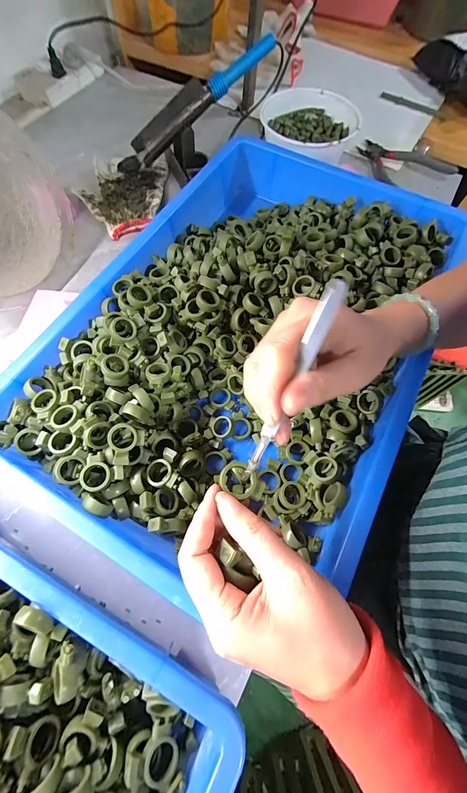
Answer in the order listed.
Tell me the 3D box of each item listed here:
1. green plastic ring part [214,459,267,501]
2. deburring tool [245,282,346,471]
[{"bbox_3d":[0.006,0.061,0.212,0.034,0.007,0.023,32,70,11],"label":"green plastic ring part"},{"bbox_3d":[0.035,-0.005,0.184,0.010,0.132,0.006,25,26,9],"label":"deburring tool"}]

